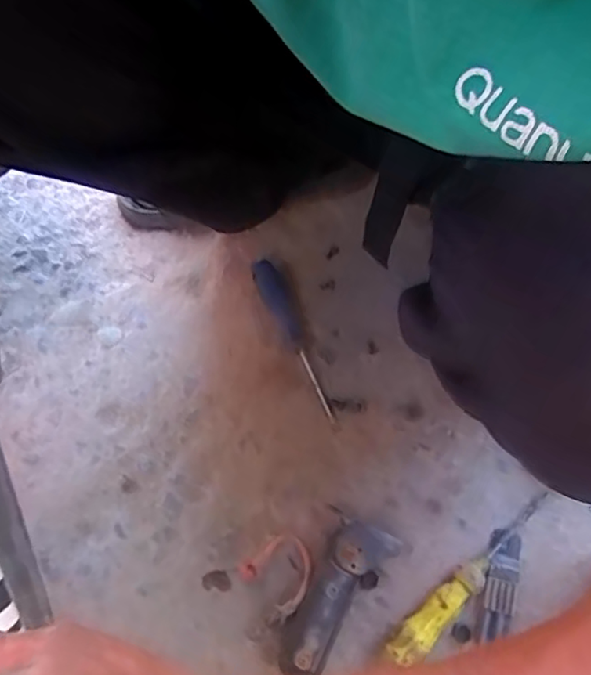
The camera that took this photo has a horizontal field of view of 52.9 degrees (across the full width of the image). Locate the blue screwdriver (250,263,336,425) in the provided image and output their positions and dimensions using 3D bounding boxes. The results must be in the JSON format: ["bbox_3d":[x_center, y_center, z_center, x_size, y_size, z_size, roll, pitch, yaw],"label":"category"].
[{"bbox_3d":[-0.001,-0.001,0.580,0.025,0.031,0.171,-25,67,-4],"label":"blue screwdriver"}]

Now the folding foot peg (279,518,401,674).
[{"bbox_3d":[0.034,0.217,0.487,0.047,0.029,0.131,27,73,12],"label":"folding foot peg"}]

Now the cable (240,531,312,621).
[{"bbox_3d":[-0.011,0.199,0.502,0.057,0.018,0.056,-38,72,-11],"label":"cable"}]

